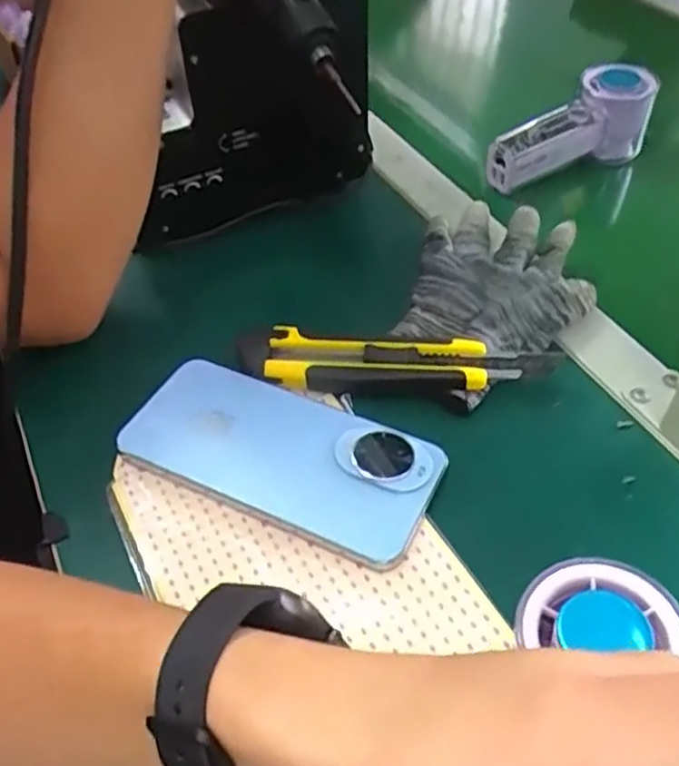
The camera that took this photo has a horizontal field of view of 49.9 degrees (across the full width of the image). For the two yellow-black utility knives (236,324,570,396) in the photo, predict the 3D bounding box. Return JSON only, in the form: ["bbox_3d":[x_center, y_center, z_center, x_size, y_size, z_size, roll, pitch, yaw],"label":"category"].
[{"bbox_3d":[0.031,-0.012,0.407,0.174,0.015,0.032,4,47,4],"label":"two yellow-black utility knives"}]

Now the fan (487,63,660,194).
[{"bbox_3d":[0.177,-0.193,0.565,0.142,0.060,0.046,-28,53,-24],"label":"fan"}]

